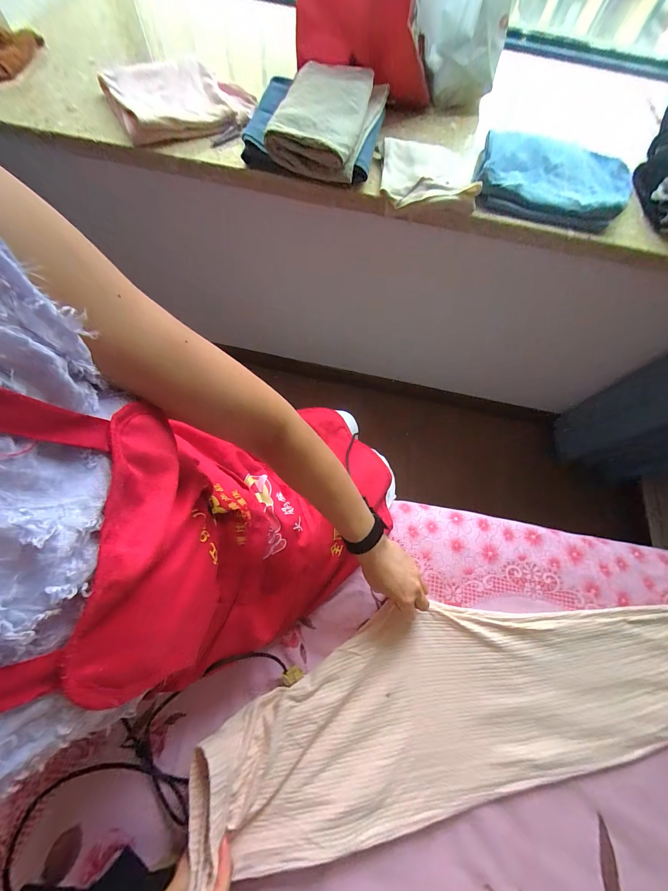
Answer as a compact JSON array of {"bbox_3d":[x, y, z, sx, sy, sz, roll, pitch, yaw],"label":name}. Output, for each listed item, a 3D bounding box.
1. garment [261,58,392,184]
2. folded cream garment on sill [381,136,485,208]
[{"bbox_3d":[-0.018,-0.590,0.579,0.179,0.116,0.190,15,70,4],"label":"garment"},{"bbox_3d":[0.180,-0.514,0.598,0.180,0.051,0.127,5,70,-2],"label":"folded cream garment on sill"}]

